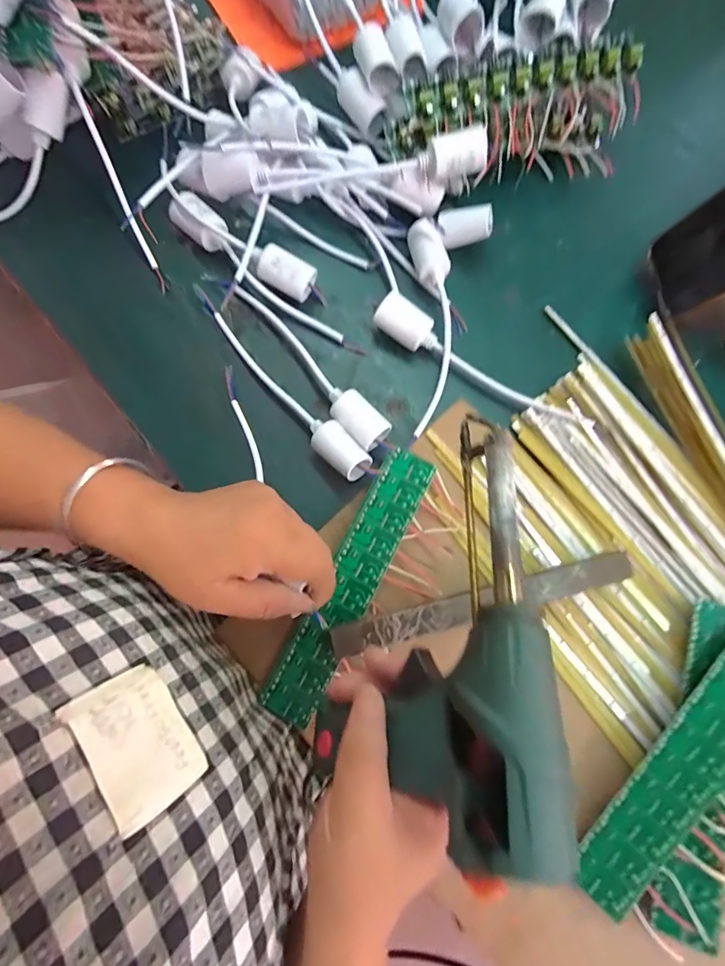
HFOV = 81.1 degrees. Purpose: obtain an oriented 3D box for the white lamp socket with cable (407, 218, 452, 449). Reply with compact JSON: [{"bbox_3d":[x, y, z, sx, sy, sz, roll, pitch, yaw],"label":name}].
[{"bbox_3d":[0.057,-0.126,0.346,0.035,0.027,0.185,0,79,-1],"label":"white lamp socket with cable"}]

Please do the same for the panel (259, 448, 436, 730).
[{"bbox_3d":[-0.007,0.069,0.305,0.037,0.005,0.200,28,79,6],"label":"panel"}]

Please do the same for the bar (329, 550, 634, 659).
[{"bbox_3d":[0.086,0.083,0.292,0.216,0.006,0.020,-13,71,-7],"label":"bar"}]

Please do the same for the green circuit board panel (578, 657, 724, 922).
[{"bbox_3d":[0.207,0.178,0.268,0.037,0.004,0.200,38,86,24],"label":"green circuit board panel"}]

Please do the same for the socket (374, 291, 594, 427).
[{"bbox_3d":[0.095,-0.093,0.340,0.186,0.024,0.026,32,80,5],"label":"socket"}]

